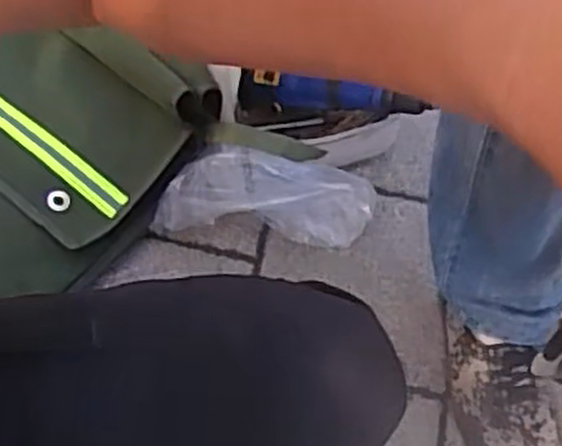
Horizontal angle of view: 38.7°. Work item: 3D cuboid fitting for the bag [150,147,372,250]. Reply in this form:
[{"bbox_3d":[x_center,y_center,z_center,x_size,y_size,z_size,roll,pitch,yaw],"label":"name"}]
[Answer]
[{"bbox_3d":[-0.020,-0.028,0.969,0.260,0.112,0.067,5,62,0],"label":"bag"}]

